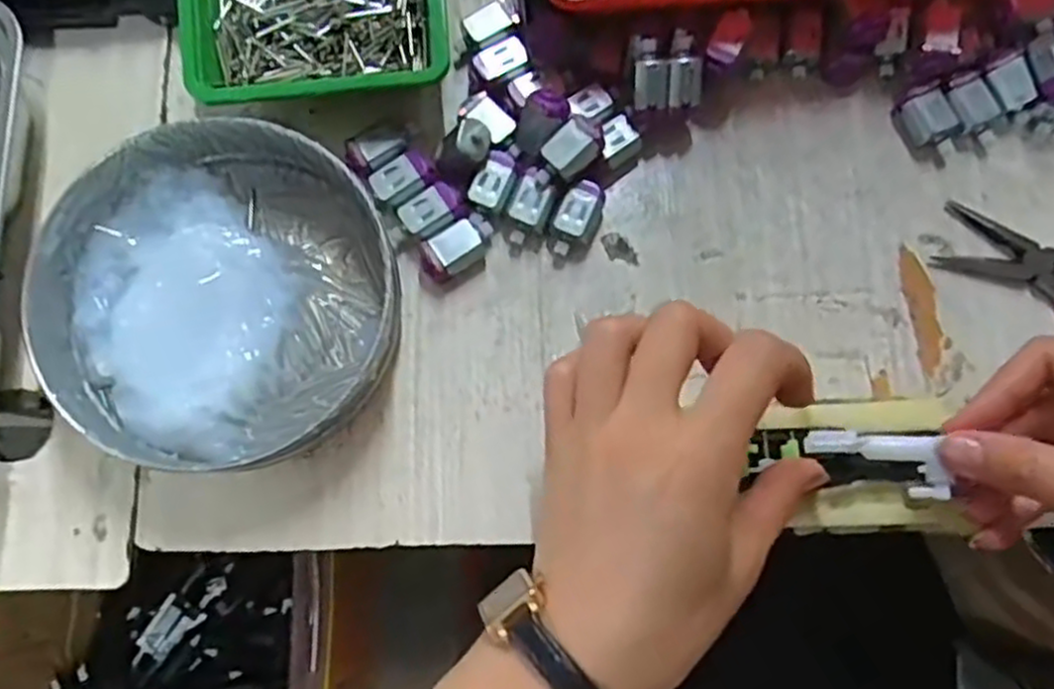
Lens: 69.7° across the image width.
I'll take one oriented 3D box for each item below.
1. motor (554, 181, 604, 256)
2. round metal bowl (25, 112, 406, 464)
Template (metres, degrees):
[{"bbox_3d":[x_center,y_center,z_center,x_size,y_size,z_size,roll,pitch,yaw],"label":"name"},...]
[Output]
[{"bbox_3d":[0.022,-0.055,0.334,0.017,0.015,0.034,22,79,4],"label":"motor"},{"bbox_3d":[-0.127,-0.021,0.316,0.135,0.038,0.134,0,79,0],"label":"round metal bowl"}]

